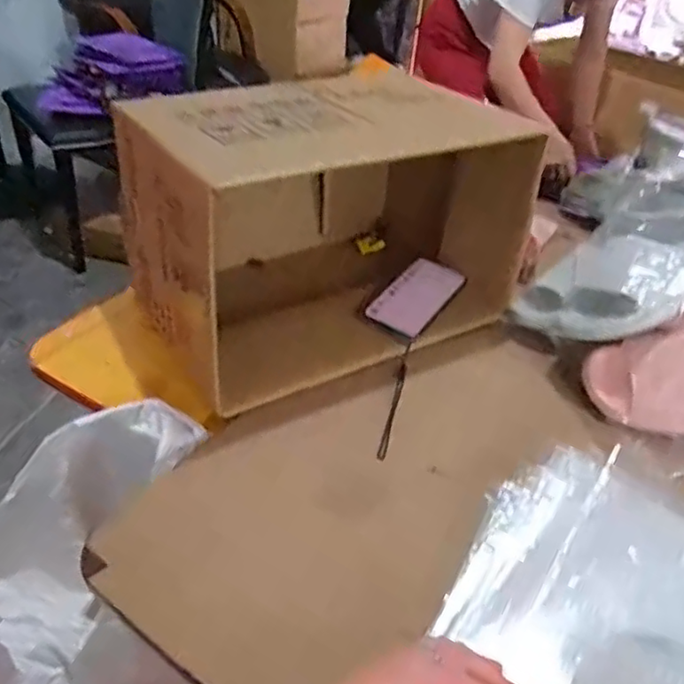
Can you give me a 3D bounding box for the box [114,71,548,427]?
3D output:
[{"bbox_3d":[-0.009,-0.149,0.757,0.430,0.253,0.289,-17,43,-27],"label":"box"}]

